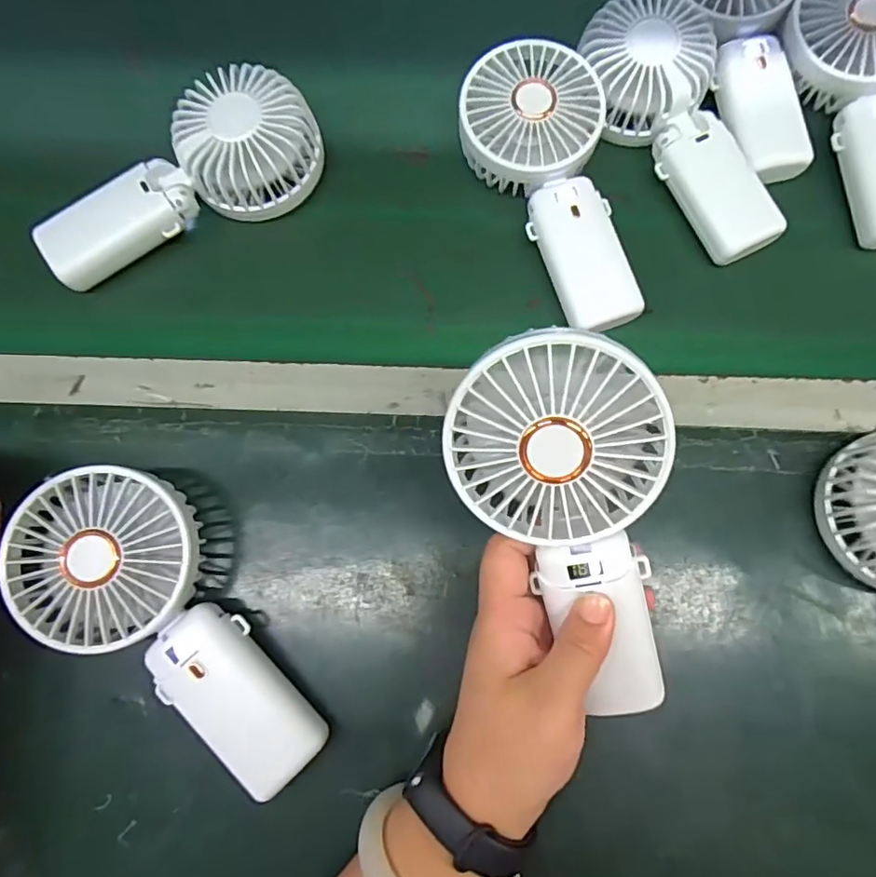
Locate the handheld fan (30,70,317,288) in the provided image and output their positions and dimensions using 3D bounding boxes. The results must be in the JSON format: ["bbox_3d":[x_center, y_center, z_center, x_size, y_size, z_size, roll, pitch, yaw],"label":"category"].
[{"bbox_3d":[-0.158,-0.155,0.360,0.180,0.046,0.075,-34,78,-7],"label":"handheld fan"}]

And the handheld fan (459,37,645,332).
[{"bbox_3d":[0.068,-0.151,0.356,0.083,0.036,0.179,-12,76,-2],"label":"handheld fan"}]

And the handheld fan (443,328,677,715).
[{"bbox_3d":[0.055,0.042,0.258,0.087,0.043,0.185,-5,113,10],"label":"handheld fan"}]

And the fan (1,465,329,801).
[{"bbox_3d":[-0.130,0.095,0.291,0.086,0.049,0.181,-43,81,-8],"label":"fan"}]

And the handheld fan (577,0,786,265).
[{"bbox_3d":[0.153,-0.196,0.363,0.076,0.031,0.175,-20,76,-4],"label":"handheld fan"}]

